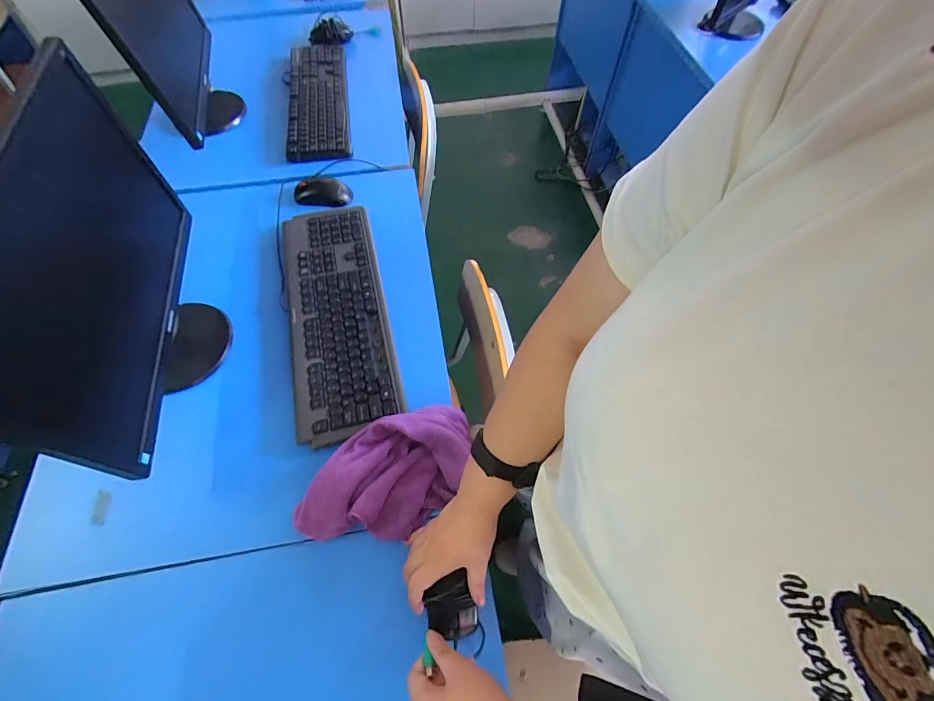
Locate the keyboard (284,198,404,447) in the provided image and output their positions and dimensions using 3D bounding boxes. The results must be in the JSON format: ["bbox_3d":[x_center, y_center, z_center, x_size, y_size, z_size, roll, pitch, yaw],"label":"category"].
[{"bbox_3d":[-0.220,-0.069,0.684,0.155,0.029,0.446,-14,63,-7],"label":"keyboard"}]

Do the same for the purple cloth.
[{"bbox_3d":[-0.104,0.167,0.542,0.241,0.049,0.142,-18,63,-9],"label":"purple cloth"}]

